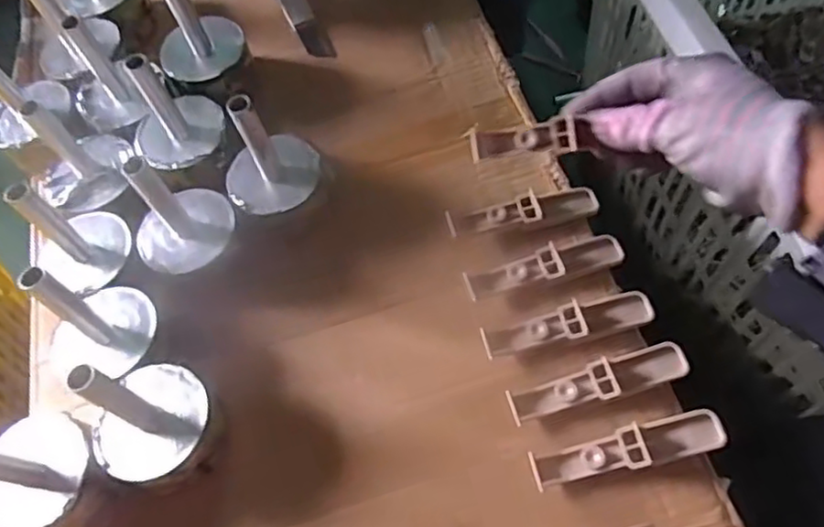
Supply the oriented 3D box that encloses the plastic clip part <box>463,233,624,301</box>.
[{"bbox_3d":[0.082,0.001,0.402,0.099,0.012,0.021,-15,62,-5],"label":"plastic clip part"}]

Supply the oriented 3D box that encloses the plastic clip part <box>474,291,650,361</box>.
[{"bbox_3d":[0.091,0.035,0.381,0.099,0.016,0.023,-10,62,-3],"label":"plastic clip part"}]

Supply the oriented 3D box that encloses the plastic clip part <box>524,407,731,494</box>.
[{"bbox_3d":[0.112,0.097,0.342,0.099,0.014,0.020,-13,62,-4],"label":"plastic clip part"}]

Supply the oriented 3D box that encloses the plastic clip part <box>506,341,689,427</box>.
[{"bbox_3d":[0.102,0.065,0.361,0.099,0.014,0.022,-14,62,-5],"label":"plastic clip part"}]

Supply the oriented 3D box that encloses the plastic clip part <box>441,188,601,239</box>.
[{"bbox_3d":[0.072,-0.033,0.423,0.099,0.015,0.025,-13,62,-4],"label":"plastic clip part"}]

